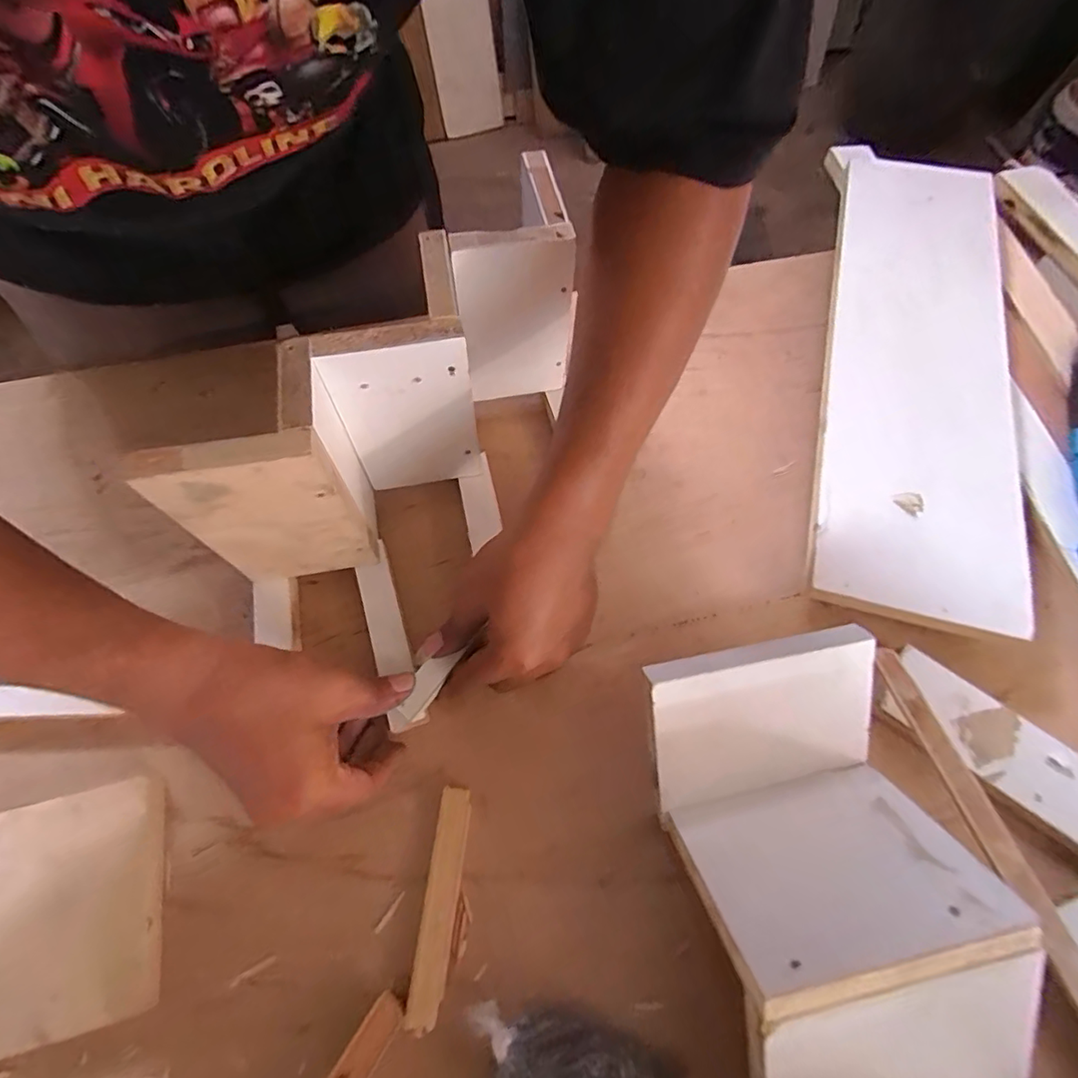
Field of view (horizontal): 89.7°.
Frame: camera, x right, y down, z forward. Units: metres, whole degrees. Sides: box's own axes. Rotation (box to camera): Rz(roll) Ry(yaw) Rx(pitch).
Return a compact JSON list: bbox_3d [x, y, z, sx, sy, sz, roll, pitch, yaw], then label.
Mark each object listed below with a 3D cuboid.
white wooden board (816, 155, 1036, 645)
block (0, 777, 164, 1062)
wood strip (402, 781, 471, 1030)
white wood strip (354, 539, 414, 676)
[{"bbox_3d":[0.350,-0.190,0.509,0.150,0.016,0.562,8,66,14],"label":"white wooden board"},{"bbox_3d":[-0.285,0.222,0.326,0.097,0.016,0.125,-14,65,-7],"label":"block"},{"bbox_3d":[-0.061,0.222,0.334,0.021,0.005,0.123,5,64,2],"label":"wood strip"},{"bbox_3d":[-0.118,0.052,0.405,0.026,0.004,0.100,-17,67,-9],"label":"white wood strip"}]

